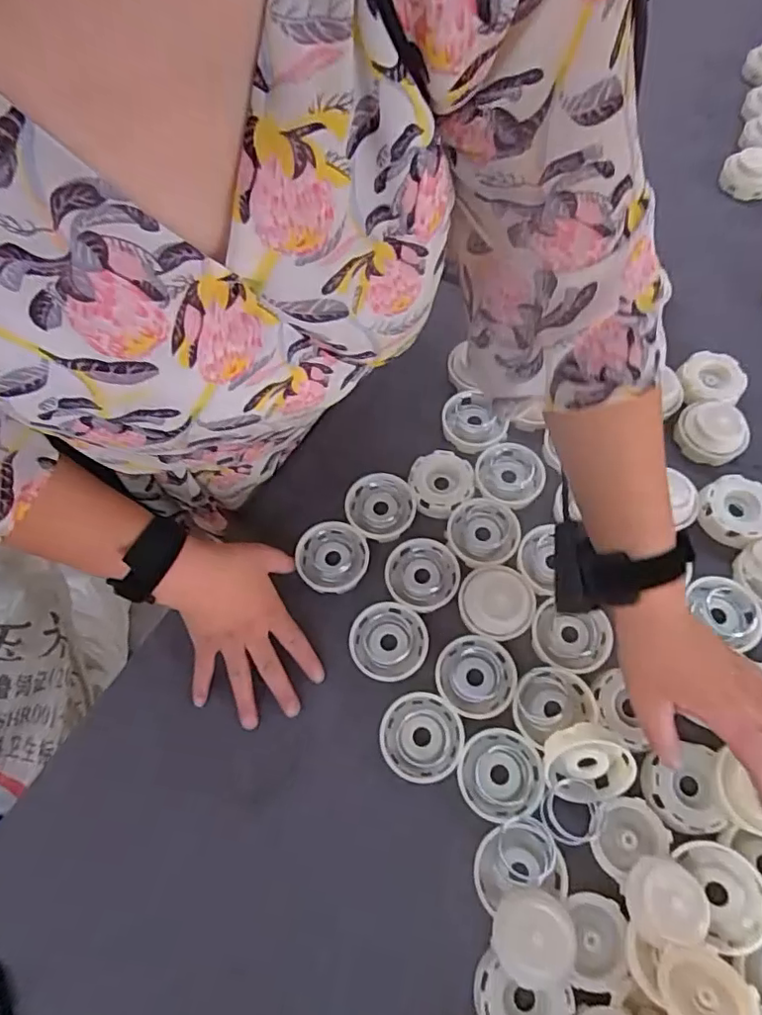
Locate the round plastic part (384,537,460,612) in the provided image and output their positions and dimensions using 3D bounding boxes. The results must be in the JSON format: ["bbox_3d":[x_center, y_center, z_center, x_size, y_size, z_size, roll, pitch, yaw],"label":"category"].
[{"bbox_3d":[0.035,0.058,0.502,0.060,0.010,0.061,-1,66,2],"label":"round plastic part"}]

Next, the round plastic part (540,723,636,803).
[{"bbox_3d":[0.149,0.186,0.422,0.060,0.017,0.061,0,108,1],"label":"round plastic part"}]

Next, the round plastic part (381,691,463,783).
[{"bbox_3d":[0.031,0.173,0.446,0.060,0.011,0.062,9,67,6],"label":"round plastic part"}]

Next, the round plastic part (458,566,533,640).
[{"bbox_3d":[0.095,0.075,0.479,0.060,0.024,0.059,-1,66,2],"label":"round plastic part"}]

